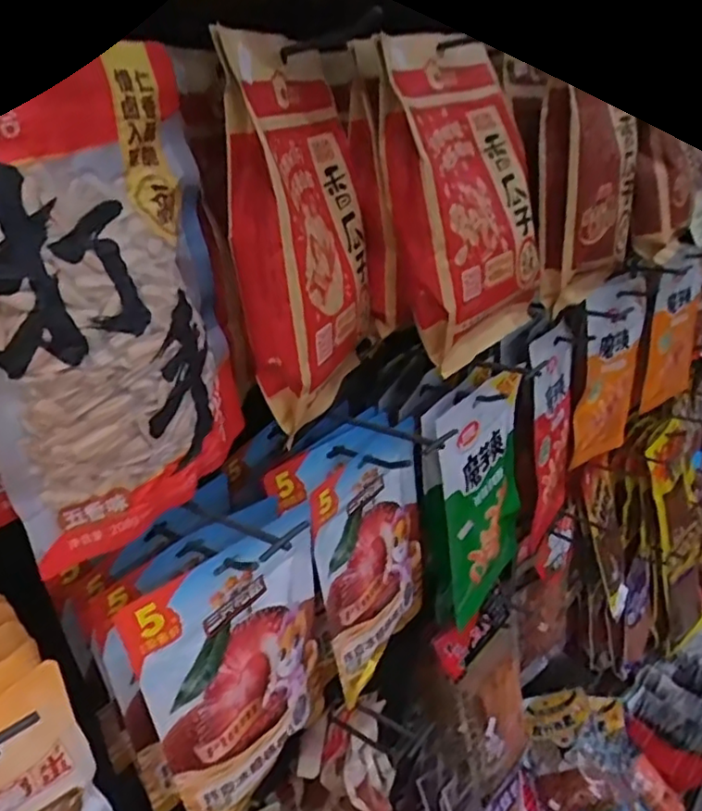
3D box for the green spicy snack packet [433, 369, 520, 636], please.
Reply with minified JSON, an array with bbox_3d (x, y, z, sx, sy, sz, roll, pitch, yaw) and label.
[{"bbox_3d":[0.136,0.097,0.653,0.032,0.262,0.129,13,38,37],"label":"green spicy snack packet"}]

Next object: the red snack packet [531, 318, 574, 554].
[{"bbox_3d":[0.234,0.036,0.743,0.026,0.263,0.114,6,28,26],"label":"red snack packet"}]

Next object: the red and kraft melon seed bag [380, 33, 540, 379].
[{"bbox_3d":[0.105,-0.175,0.545,0.067,0.242,0.169,11,31,33],"label":"red and kraft melon seed bag"}]

